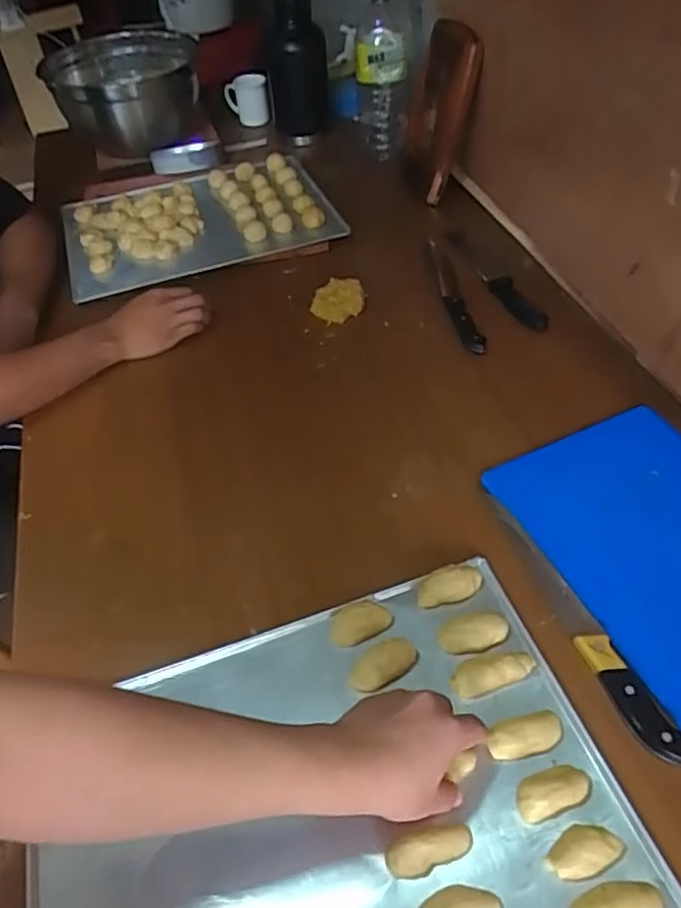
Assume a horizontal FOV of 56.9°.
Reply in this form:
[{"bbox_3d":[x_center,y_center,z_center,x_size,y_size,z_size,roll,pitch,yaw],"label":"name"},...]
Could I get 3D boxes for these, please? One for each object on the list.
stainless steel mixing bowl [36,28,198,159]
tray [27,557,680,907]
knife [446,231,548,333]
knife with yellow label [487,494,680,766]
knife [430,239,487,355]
[{"bbox_3d":[-0.388,-0.651,1.154,0.244,0.158,0.246,-9,48,-2],"label":"stainless steel mixing bowl"},{"bbox_3d":[-0.014,0.285,0.496,0.446,0.034,0.318,-18,50,-9],"label":"tray"},{"bbox_3d":[0.224,-0.266,0.931,0.038,0.014,0.257,-20,51,-11],"label":"knife"},{"bbox_3d":[0.218,0.149,0.588,0.032,0.021,0.280,-18,50,-9],"label":"knife with yellow label"},{"bbox_3d":[0.164,-0.239,0.914,0.035,0.019,0.261,-8,49,-1],"label":"knife"}]

